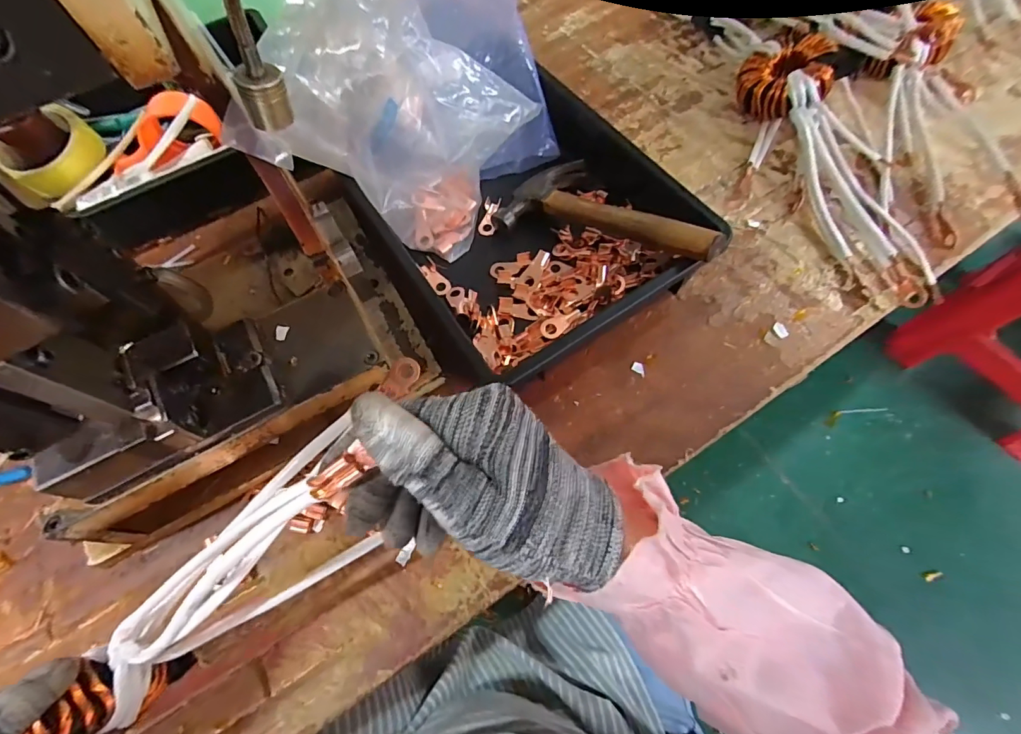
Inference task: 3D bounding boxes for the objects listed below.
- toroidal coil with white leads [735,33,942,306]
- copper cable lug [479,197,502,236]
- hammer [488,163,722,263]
[{"bbox_3d":[0.329,-0.212,0.464,0.119,0.055,0.325,-10,67,-1],"label":"toroidal coil with white leads"},{"bbox_3d":[-0.022,-0.159,0.481,0.017,0.006,0.043,13,85,8],"label":"copper cable lug"},{"bbox_3d":[0.089,-0.138,0.424,0.215,0.023,0.100,33,71,35],"label":"hammer"}]

